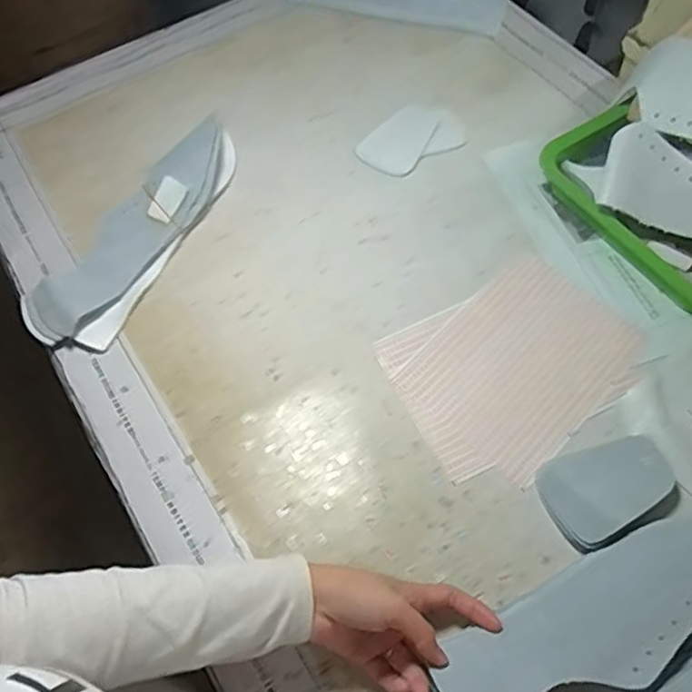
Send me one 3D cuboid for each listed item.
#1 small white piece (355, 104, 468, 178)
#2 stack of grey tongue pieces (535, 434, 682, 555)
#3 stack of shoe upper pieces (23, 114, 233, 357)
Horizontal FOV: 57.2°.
[{"bbox_3d":[0.074,-0.239,0.737,0.118,0.007,0.077,-31,64,-14],"label":"small white piece"},{"bbox_3d":[0.216,0.118,0.521,0.109,0.024,0.072,-23,62,-10],"label":"stack of grey tongue pieces"},{"bbox_3d":[-0.222,-0.128,0.669,0.099,0.043,0.297,24,65,15],"label":"stack of shoe upper pieces"}]

